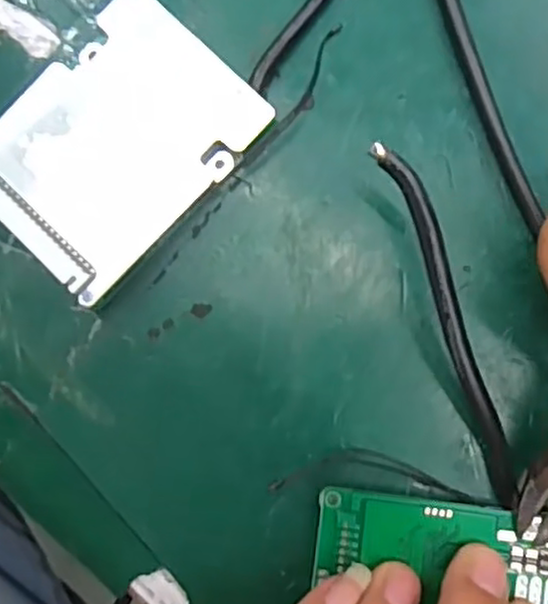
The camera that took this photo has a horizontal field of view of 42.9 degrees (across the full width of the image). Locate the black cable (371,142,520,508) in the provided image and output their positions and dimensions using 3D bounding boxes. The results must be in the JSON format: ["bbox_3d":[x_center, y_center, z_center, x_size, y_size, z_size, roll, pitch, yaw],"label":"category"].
[{"bbox_3d":[0.049,0.009,0.188,0.008,0.007,0.109,-21,107,4],"label":"black cable"}]

